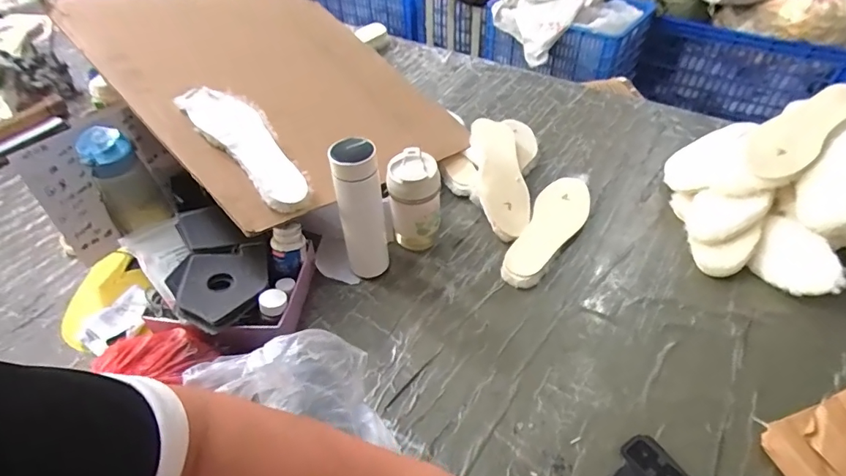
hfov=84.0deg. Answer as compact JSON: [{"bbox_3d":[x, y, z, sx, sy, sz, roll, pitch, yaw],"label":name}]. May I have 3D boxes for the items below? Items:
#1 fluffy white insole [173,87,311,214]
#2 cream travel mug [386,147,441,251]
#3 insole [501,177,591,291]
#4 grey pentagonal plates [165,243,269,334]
[{"bbox_3d":[-0.256,-0.139,0.690,0.086,0.023,0.252,-36,75,-26],"label":"fluffy white insole"},{"bbox_3d":[-0.014,-0.054,0.775,0.082,0.160,0.083,-9,47,-6],"label":"cream travel mug"},{"bbox_3d":[0.215,-0.014,0.802,0.082,0.024,0.261,23,52,22],"label":"insole"},{"bbox_3d":[-0.277,0.066,0.662,0.137,0.038,0.128,-28,52,-22],"label":"grey pentagonal plates"}]

